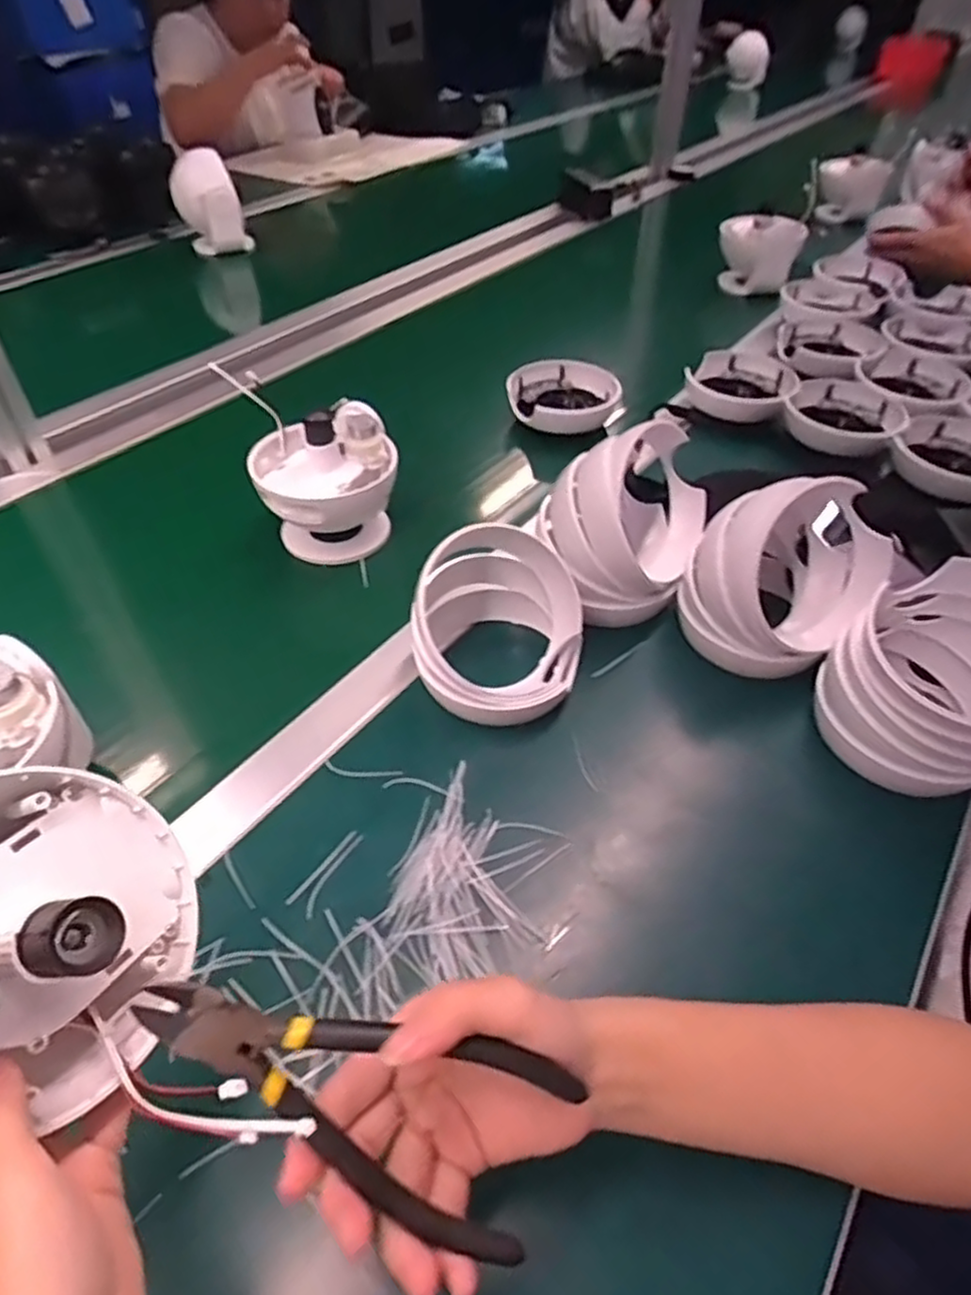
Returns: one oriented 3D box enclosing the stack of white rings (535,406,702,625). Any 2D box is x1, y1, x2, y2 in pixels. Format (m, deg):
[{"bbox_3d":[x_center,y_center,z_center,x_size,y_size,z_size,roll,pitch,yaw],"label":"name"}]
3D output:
[{"bbox_3d":[0.103,-0.095,0.545,0.109,0.124,0.122,19,48,18],"label":"stack of white rings"}]

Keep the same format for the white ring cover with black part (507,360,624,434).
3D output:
[{"bbox_3d":[0.080,-0.265,0.761,0.107,0.029,0.104,-19,48,-18],"label":"white ring cover with black part"}]

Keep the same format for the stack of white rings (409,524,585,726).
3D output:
[{"bbox_3d":[0.008,-0.017,0.489,0.114,0.091,0.120,5,45,4],"label":"stack of white rings"}]

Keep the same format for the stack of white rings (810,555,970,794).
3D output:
[{"bbox_3d":[0.282,0.023,0.446,0.116,0.100,0.116,-24,50,-22],"label":"stack of white rings"}]

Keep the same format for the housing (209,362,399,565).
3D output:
[{"bbox_3d":[-0.131,-0.137,0.601,0.109,0.106,0.107,-15,47,-15],"label":"housing"}]

